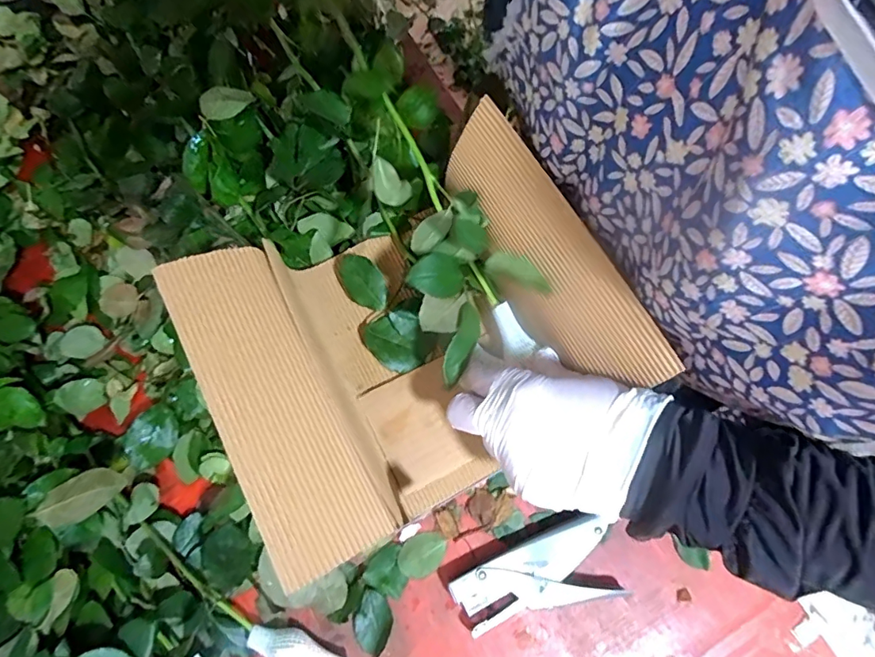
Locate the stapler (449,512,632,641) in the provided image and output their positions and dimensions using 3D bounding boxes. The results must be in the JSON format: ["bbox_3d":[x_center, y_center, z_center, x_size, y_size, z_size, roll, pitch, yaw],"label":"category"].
[{"bbox_3d":[0.084,0.214,0.442,0.140,0.024,0.067,-13,71,-3],"label":"stapler"}]

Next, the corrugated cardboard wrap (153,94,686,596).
[{"bbox_3d":[-0.027,0.012,0.350,0.236,0.102,0.209,-28,76,-10],"label":"corrugated cardboard wrap"}]

